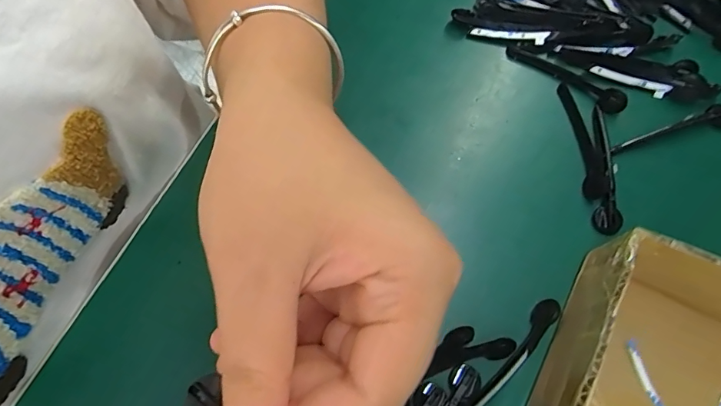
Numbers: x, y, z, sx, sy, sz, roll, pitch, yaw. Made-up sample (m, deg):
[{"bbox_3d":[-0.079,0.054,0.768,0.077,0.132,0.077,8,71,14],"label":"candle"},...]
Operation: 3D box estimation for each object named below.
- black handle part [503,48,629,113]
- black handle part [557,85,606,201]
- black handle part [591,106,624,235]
[{"bbox_3d":[0.122,-0.076,0.262,0.074,0.009,0.013,35,76,14],"label":"black handle part"},{"bbox_3d":[0.123,-0.036,0.246,0.012,0.006,0.072,-8,70,0],"label":"black handle part"},{"bbox_3d":[0.132,-0.020,0.238,0.014,0.008,0.073,0,70,3],"label":"black handle part"}]

